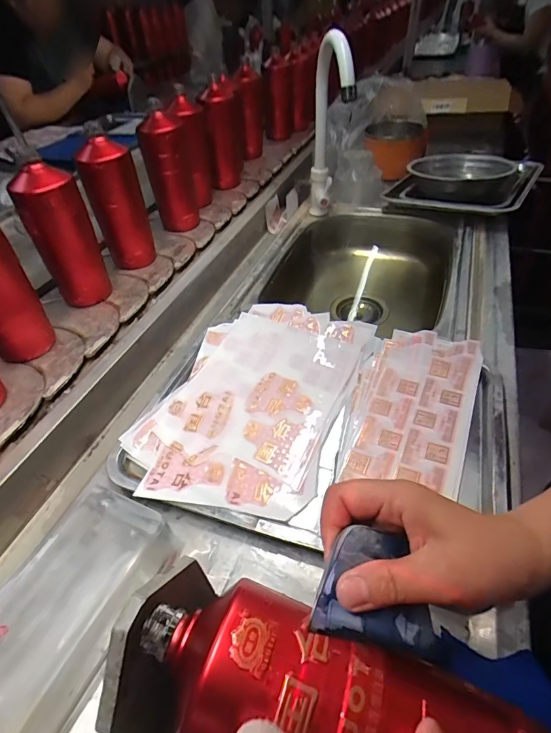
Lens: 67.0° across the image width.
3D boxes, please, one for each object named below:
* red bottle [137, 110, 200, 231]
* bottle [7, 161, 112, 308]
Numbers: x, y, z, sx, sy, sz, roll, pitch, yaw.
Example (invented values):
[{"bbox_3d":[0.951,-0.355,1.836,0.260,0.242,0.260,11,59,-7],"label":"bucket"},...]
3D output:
[{"bbox_3d":[-0.193,-0.355,0.769,0.081,0.186,0.087,-11,44,-8],"label":"red bottle"},{"bbox_3d":[-0.296,-0.180,0.595,0.063,0.190,0.071,6,44,10],"label":"bottle"}]

